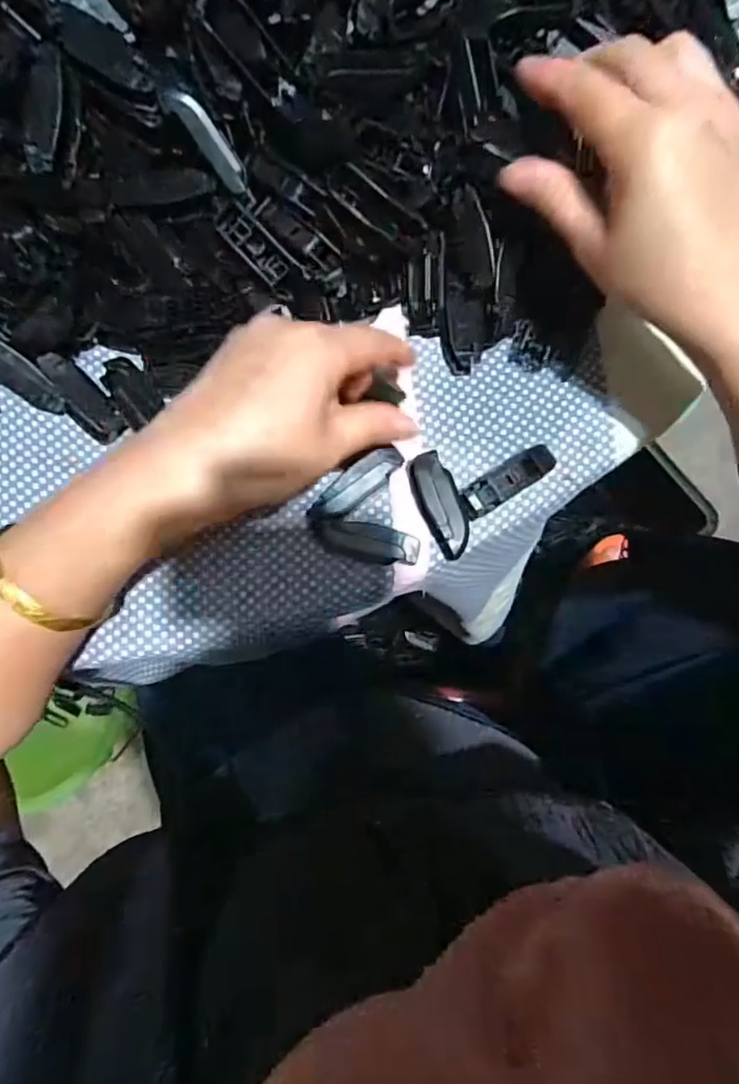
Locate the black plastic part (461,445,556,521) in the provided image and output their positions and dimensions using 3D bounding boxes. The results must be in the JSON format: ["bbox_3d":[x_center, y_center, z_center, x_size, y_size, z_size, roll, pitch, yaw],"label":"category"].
[{"bbox_3d":[0.074,-0.034,0.303,0.060,0.013,0.017,-33,85,-17],"label":"black plastic part"}]

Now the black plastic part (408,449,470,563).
[{"bbox_3d":[0.037,-0.019,0.303,0.020,0.018,0.053,-25,85,-4],"label":"black plastic part"}]

